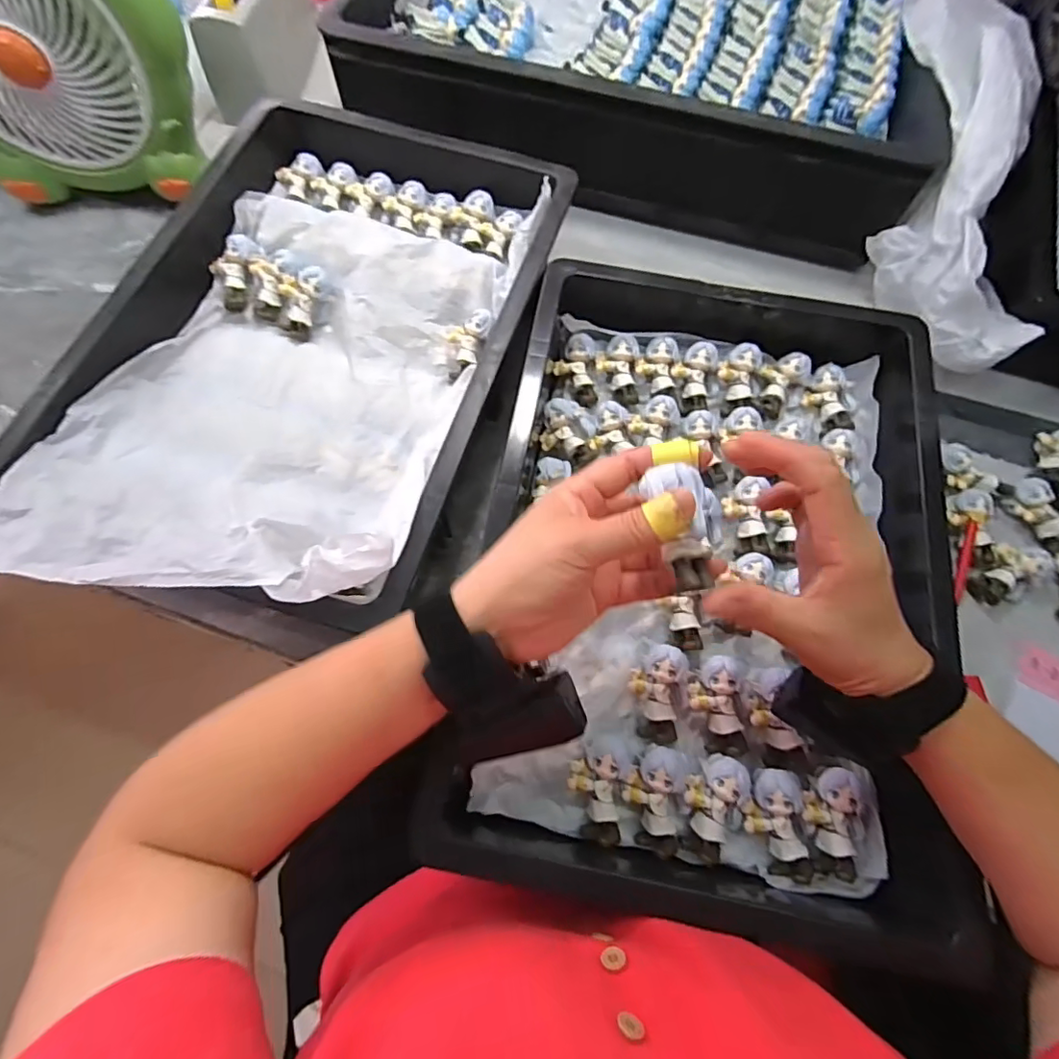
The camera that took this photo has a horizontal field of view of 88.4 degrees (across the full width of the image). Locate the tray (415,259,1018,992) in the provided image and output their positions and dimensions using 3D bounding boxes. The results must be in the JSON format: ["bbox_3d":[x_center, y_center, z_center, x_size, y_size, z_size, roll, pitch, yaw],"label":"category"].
[{"bbox_3d":[0.127,0.012,0.402,0.307,0.070,0.467,10,70,2],"label":"tray"}]

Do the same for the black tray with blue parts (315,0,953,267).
[{"bbox_3d":[0.134,-0.545,0.602,0.589,0.106,0.422,18,70,5],"label":"black tray with blue parts"}]

